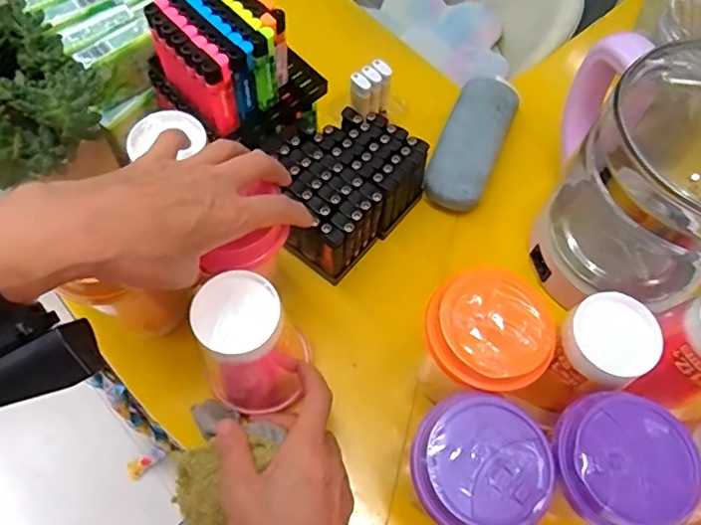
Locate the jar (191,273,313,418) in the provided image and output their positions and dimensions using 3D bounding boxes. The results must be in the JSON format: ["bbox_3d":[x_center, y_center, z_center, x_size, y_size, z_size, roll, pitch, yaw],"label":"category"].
[{"bbox_3d":[-0.070,0.065,0.395,0.066,0.130,0.051,17,58,5],"label":"jar"}]

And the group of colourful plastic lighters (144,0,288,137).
[{"bbox_3d":[-0.111,-0.178,0.454,0.090,0.074,0.108,-41,72,-19],"label":"group of colourful plastic lighters"}]

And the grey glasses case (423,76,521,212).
[{"bbox_3d":[0.122,-0.119,0.552,0.061,0.046,0.151,23,66,9],"label":"grey glasses case"}]

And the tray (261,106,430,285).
[{"bbox_3d":[-0.012,-0.072,0.501,0.112,0.072,0.130,40,70,16],"label":"tray"}]

